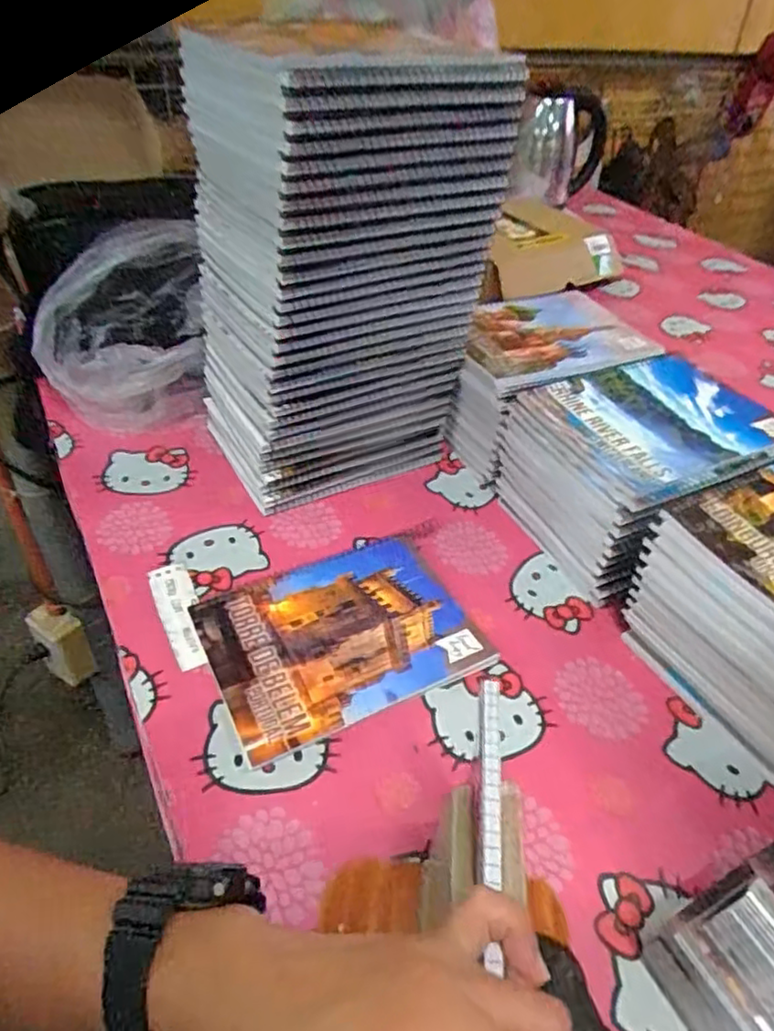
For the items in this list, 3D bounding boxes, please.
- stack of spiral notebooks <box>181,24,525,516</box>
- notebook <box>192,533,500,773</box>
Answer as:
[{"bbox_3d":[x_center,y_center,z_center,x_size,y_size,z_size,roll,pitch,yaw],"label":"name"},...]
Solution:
[{"bbox_3d":[-0.034,-0.185,0.563,0.217,0.346,0.190,-20,46,-23],"label":"stack of spiral notebooks"},{"bbox_3d":[-0.034,0.091,0.505,0.197,0.014,0.148,-18,46,-22],"label":"notebook"}]

